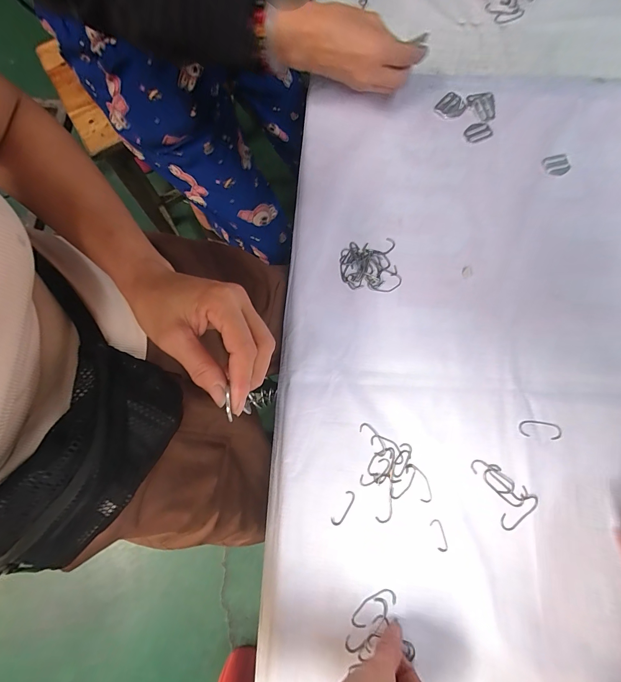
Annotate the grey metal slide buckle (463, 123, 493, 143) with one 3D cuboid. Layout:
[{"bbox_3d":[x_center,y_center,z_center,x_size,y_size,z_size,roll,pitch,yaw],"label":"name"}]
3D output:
[{"bbox_3d":[0.199,-0.248,0.389,0.030,0.004,0.020,-16,80,-2],"label":"grey metal slide buckle"}]

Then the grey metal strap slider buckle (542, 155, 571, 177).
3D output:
[{"bbox_3d":[0.286,-0.203,0.379,0.031,0.005,0.023,-11,79,-1],"label":"grey metal strap slider buckle"}]

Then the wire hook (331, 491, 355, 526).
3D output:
[{"bbox_3d":[0.032,0.164,0.319,0.011,0.004,0.034,32,82,7],"label":"wire hook"}]

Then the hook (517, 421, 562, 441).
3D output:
[{"bbox_3d":[0.230,0.089,0.327,0.043,0.004,0.017,8,80,3],"label":"hook"}]

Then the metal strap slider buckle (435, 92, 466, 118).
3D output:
[{"bbox_3d":[0.168,-0.280,0.389,0.029,0.004,0.029,42,83,8],"label":"metal strap slider buckle"}]

